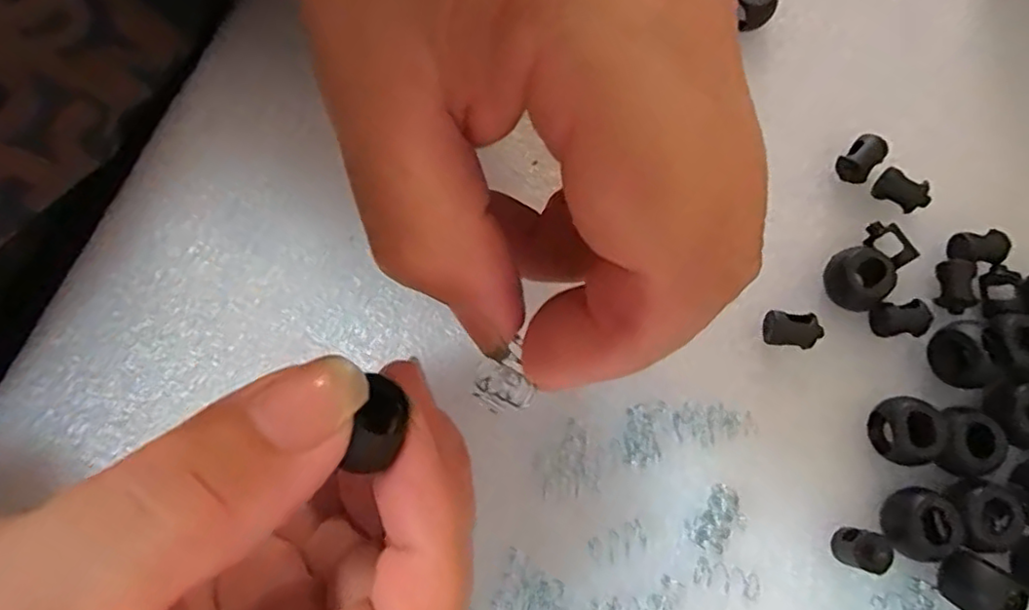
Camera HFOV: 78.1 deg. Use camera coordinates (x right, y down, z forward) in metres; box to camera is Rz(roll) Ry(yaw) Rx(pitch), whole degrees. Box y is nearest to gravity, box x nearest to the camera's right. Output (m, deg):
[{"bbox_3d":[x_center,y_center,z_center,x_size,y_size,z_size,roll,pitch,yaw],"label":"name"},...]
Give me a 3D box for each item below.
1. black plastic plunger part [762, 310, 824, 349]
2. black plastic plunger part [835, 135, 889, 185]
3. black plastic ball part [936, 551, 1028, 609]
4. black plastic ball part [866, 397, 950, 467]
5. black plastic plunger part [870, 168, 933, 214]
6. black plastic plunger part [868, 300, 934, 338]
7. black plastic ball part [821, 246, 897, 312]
[{"bbox_3d":[0.078,0.007,0.179,0.015,0.008,0.009,8,75,2],"label":"black plastic plunger part"},{"bbox_3d":[0.105,-0.044,0.192,0.013,0.009,0.010,-42,79,-9],"label":"black plastic plunger part"},{"bbox_3d":[0.114,0.070,0.155,0.010,0.014,0.017,-44,79,-10],"label":"black plastic ball part"},{"bbox_3d":[0.105,0.034,0.171,0.014,0.015,0.017,-18,76,-4],"label":"black plastic ball part"},{"bbox_3d":[0.116,-0.034,0.189,0.015,0.008,0.007,32,78,8],"label":"black plastic plunger part"},{"bbox_3d":[0.108,0.004,0.179,0.015,0.009,0.009,-1,76,0],"label":"black plastic plunger part"},{"bbox_3d":[0.098,-0.008,0.181,0.016,0.012,0.017,0,76,1],"label":"black plastic ball part"}]

